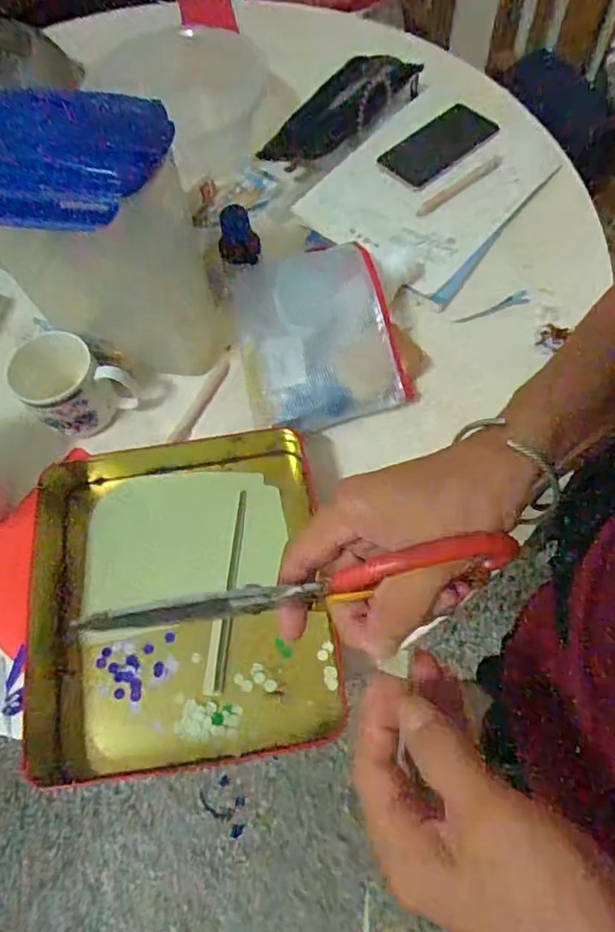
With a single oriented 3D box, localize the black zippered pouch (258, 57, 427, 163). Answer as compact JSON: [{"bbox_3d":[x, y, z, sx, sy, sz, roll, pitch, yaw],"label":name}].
[{"bbox_3d":[0.050,-0.481,0.752,0.250,0.054,0.095,-33,70,3],"label":"black zippered pouch"}]

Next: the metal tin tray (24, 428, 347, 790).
[{"bbox_3d":[-0.115,0.113,0.486,0.263,0.044,0.288,-8,67,-2],"label":"metal tin tray"}]

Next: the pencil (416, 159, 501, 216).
[{"bbox_3d":[0.192,-0.355,0.704,0.143,0.009,0.013,-34,70,-12],"label":"pencil"}]

